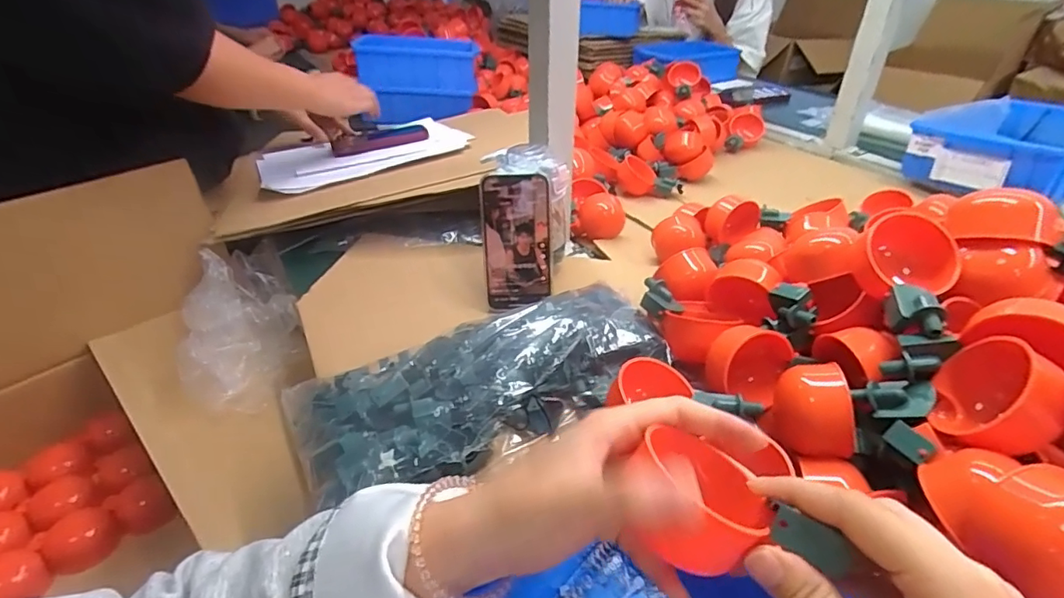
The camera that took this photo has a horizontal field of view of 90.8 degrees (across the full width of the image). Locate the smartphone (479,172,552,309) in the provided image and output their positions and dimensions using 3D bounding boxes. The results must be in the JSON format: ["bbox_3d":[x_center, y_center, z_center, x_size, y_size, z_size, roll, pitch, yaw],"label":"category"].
[{"bbox_3d":[-0.016,-0.060,0.549,0.069,0.135,0.011,-2,15,4],"label":"smartphone"}]

